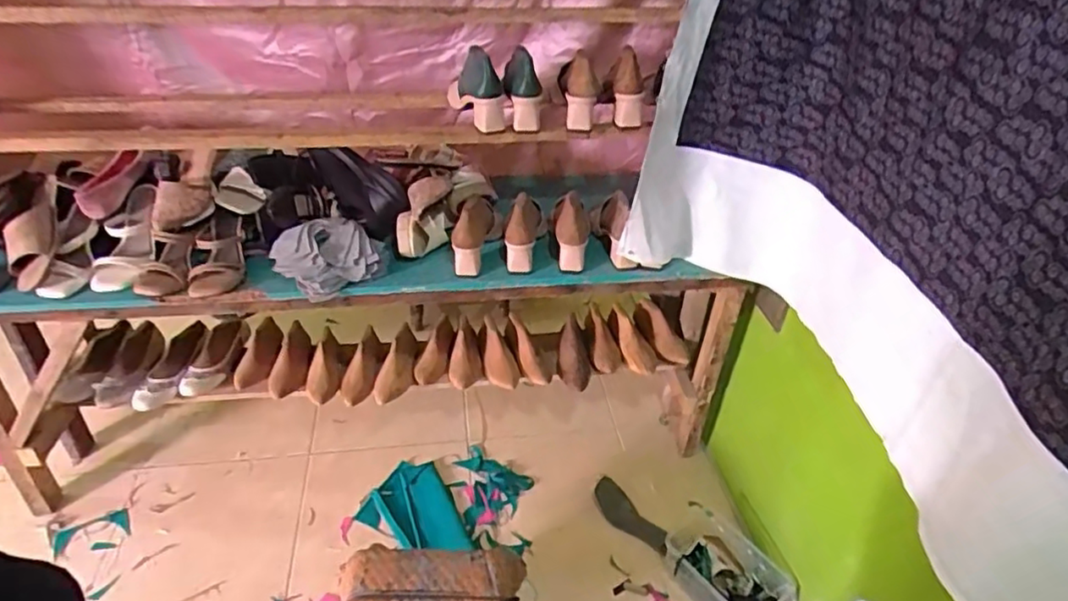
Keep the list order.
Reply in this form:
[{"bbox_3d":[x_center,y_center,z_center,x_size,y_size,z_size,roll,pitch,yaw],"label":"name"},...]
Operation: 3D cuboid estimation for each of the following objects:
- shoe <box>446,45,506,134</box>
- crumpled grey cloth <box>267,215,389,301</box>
[{"bbox_3d":[-0.111,-0.414,1.226,0.093,0.139,0.244,-5,38,-9],"label":"shoe"},{"bbox_3d":[-0.389,-0.083,1.212,0.191,0.070,0.169,-26,46,-32],"label":"crumpled grey cloth"}]

